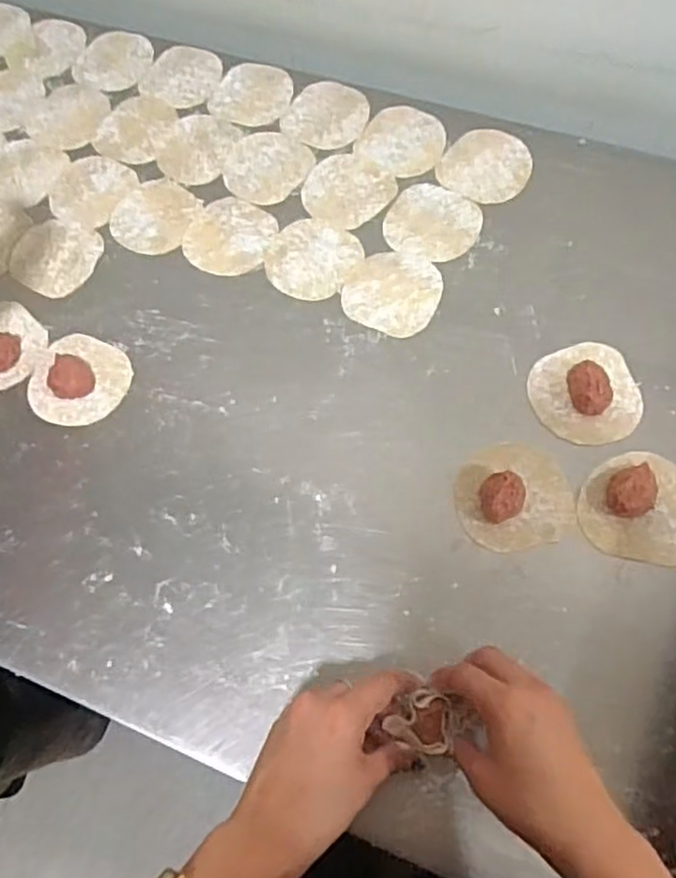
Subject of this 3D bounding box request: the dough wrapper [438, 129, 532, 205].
[{"bbox_3d":[0.137,-0.254,0.635,0.079,0.004,0.082,-1,68,3],"label":"dough wrapper"}]

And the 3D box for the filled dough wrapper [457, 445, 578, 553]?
[{"bbox_3d":[0.128,0.038,0.501,0.081,0.024,0.080,-1,68,3],"label":"filled dough wrapper"}]

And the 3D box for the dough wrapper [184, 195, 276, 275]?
[{"bbox_3d":[-0.098,-0.183,0.626,0.077,0.004,0.079,-1,68,3],"label":"dough wrapper"}]

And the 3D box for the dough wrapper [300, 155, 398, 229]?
[{"bbox_3d":[0.007,-0.229,0.636,0.082,0.004,0.076,-1,68,3],"label":"dough wrapper"}]

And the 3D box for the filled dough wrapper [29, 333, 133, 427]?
[{"bbox_3d":[-0.217,-0.053,0.571,0.080,0.021,0.080,-1,68,3],"label":"filled dough wrapper"}]

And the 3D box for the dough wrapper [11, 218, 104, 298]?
[{"bbox_3d":[-0.255,-0.167,0.623,0.078,0.004,0.077,-1,68,3],"label":"dough wrapper"}]

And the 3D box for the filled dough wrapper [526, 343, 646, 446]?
[{"bbox_3d":[0.194,-0.039,0.534,0.081,0.022,0.084,-1,68,3],"label":"filled dough wrapper"}]

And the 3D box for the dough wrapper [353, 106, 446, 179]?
[{"bbox_3d":[0.062,-0.284,0.655,0.080,0.004,0.077,-1,68,3],"label":"dough wrapper"}]

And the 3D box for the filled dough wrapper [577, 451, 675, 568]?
[{"bbox_3d":[0.218,0.046,0.495,0.081,0.020,0.080,-1,68,3],"label":"filled dough wrapper"}]

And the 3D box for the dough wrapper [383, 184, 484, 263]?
[{"bbox_3d":[0.085,-0.193,0.615,0.081,0.004,0.077,-1,68,3],"label":"dough wrapper"}]

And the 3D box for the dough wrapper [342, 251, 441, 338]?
[{"bbox_3d":[0.047,-0.126,0.589,0.080,0.004,0.078,-1,68,3],"label":"dough wrapper"}]

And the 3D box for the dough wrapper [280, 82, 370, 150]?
[{"bbox_3d":[-0.010,-0.316,0.674,0.077,0.004,0.079,-1,68,3],"label":"dough wrapper"}]

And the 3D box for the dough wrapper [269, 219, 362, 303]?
[{"bbox_3d":[-0.024,-0.161,0.610,0.077,0.004,0.078,-1,68,3],"label":"dough wrapper"}]

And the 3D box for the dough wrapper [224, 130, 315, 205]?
[{"bbox_3d":[-0.067,-0.258,0.654,0.081,0.004,0.083,-1,68,3],"label":"dough wrapper"}]

